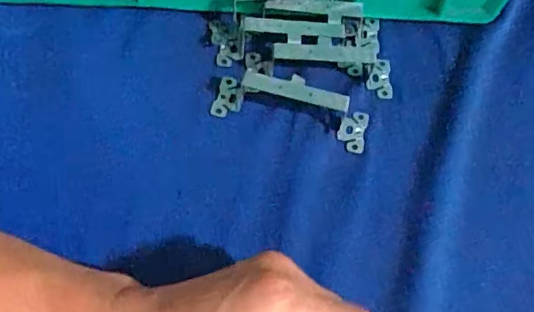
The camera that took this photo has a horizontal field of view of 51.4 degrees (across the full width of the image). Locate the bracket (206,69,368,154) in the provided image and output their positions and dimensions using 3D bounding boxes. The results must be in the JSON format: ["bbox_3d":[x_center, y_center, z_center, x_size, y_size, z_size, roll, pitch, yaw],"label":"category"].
[{"bbox_3d":[0.017,-0.035,0.371,0.105,0.032,0.031,14,62,5],"label":"bracket"}]

